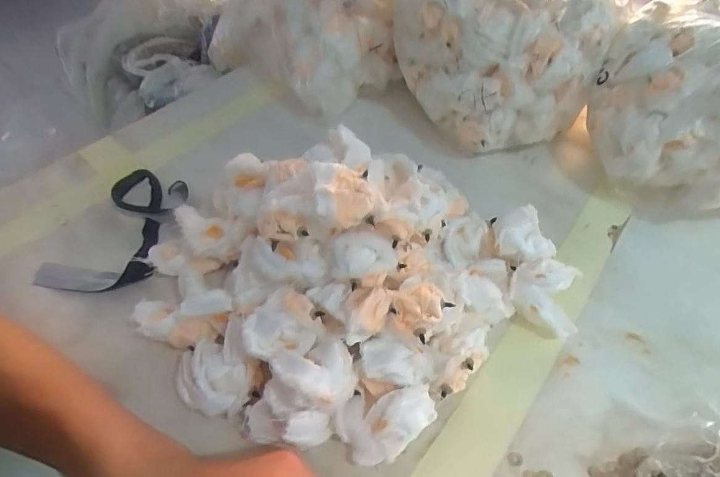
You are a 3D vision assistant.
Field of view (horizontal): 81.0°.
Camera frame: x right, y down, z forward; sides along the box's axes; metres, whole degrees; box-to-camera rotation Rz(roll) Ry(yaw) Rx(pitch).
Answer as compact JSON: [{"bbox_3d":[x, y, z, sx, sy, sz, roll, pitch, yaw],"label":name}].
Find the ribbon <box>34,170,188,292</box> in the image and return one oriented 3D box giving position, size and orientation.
[{"bbox_3d":[-0.243,-0.015,0.427,0.105,0.023,0.152,0,51,2],"label":"ribbon"}]

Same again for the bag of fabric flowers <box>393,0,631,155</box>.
[{"bbox_3d":[0.172,-0.260,0.512,0.245,0.189,0.251,28,56,22],"label":"bag of fabric flowers"}]

